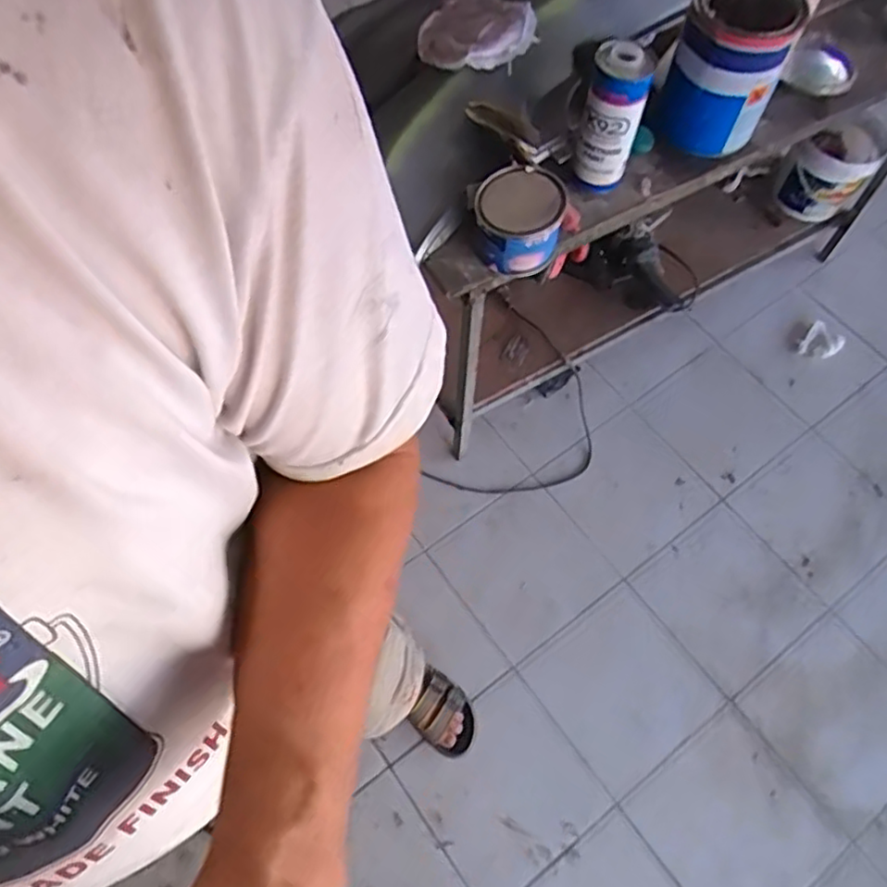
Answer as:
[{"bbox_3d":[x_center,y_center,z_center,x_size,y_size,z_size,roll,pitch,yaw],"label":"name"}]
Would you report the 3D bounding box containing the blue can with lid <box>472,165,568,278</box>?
[{"bbox_3d":[0.107,-0.322,0.984,0.124,0.088,0.136,0,64,0],"label":"blue can with lid"}]

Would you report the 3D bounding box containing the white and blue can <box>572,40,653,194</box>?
[{"bbox_3d":[0.243,-0.468,0.989,0.084,0.214,0.077,0,64,0],"label":"white and blue can"}]

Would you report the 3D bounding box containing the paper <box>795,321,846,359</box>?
[{"bbox_3d":[0.919,-0.241,1.653,0.122,0.032,0.086,-41,71,-18],"label":"paper"}]

